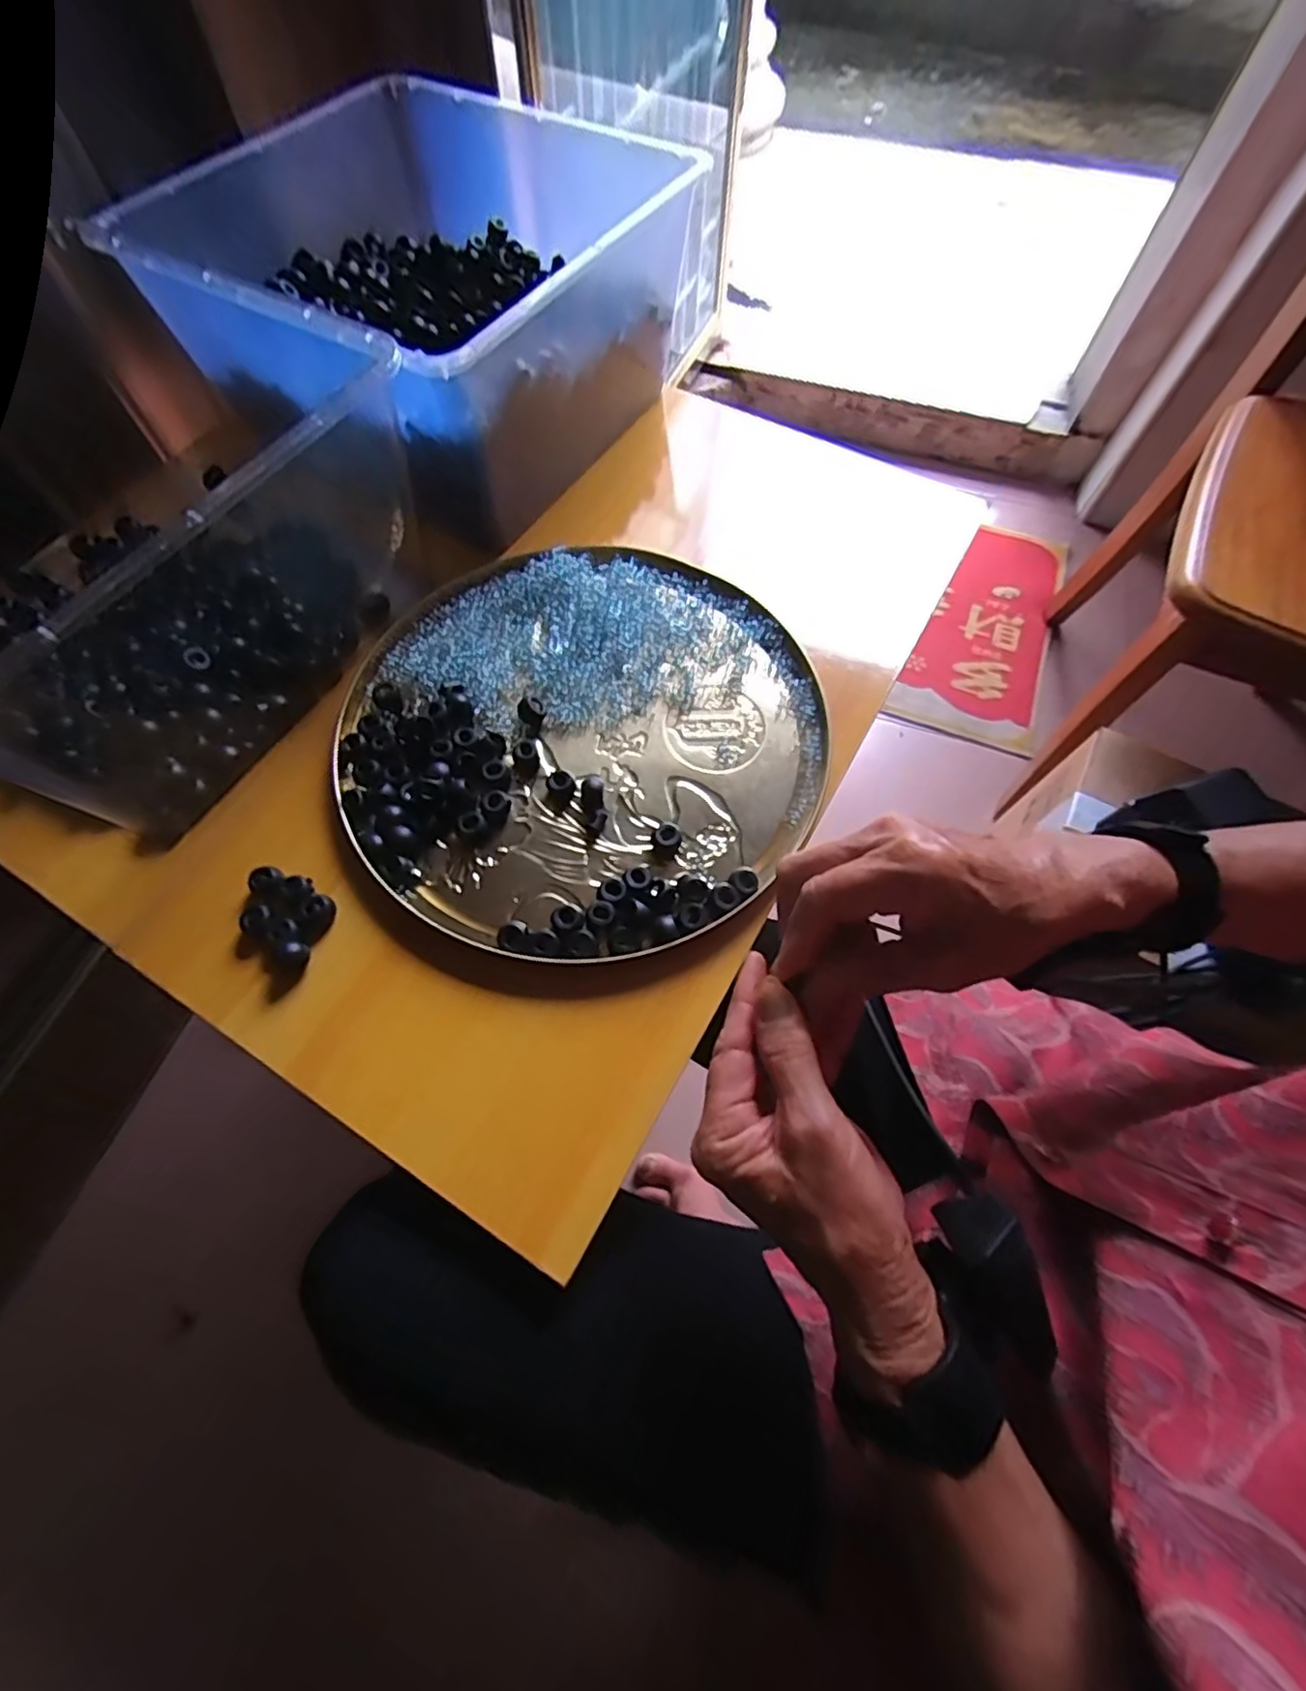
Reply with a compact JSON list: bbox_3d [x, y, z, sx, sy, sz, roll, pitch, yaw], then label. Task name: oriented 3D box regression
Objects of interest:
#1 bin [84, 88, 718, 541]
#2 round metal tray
[{"bbox_3d":[-0.156,-0.413,0.476,0.298,0.128,0.324,29,68,12],"label":"bin"},{"bbox_3d":[-0.045,-0.074,0.398,0.285,0.019,0.283,0,65,0],"label":"round metal tray"}]

